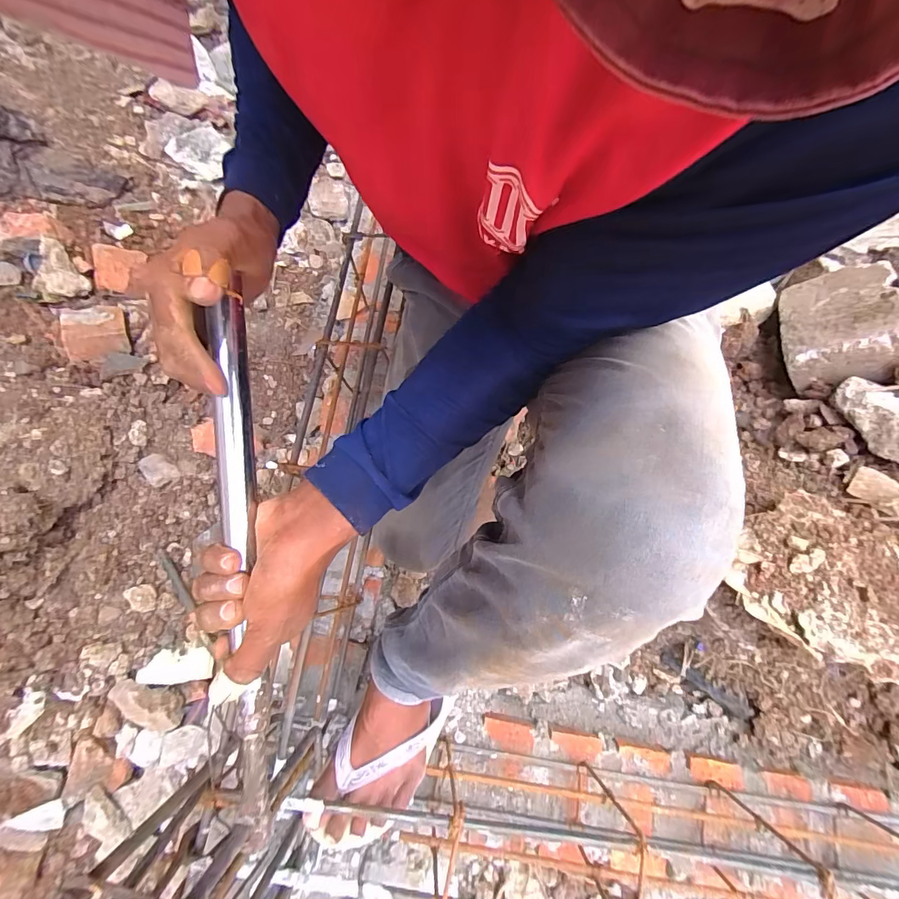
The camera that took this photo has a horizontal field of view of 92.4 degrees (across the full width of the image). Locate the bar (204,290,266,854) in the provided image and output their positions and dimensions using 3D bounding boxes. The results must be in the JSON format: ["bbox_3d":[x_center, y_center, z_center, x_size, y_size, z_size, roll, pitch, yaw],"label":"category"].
[{"bbox_3d":[-0.152,0.087,0.312,0.020,0.018,0.387,-3,89,-2],"label":"bar"}]

